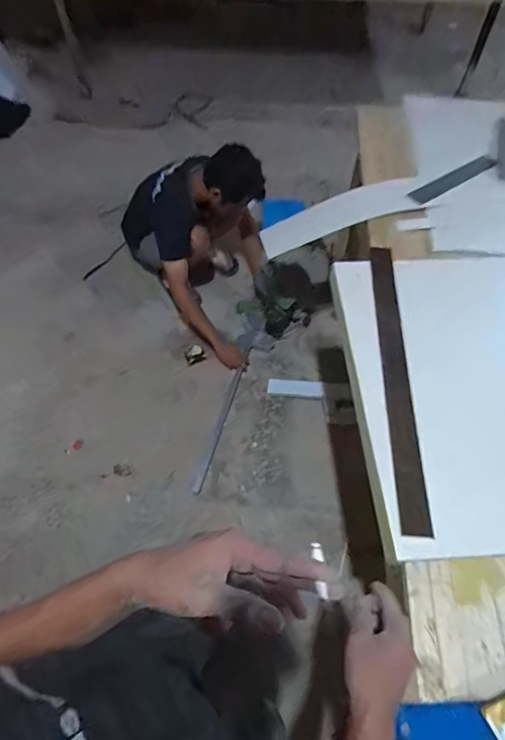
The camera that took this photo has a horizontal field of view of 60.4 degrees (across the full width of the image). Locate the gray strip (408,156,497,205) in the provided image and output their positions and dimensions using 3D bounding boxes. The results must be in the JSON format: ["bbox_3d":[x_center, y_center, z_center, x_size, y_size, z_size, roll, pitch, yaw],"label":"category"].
[{"bbox_3d":[0.559,-0.534,1.212,0.297,0.014,0.056,-28,63,-16],"label":"gray strip"}]

